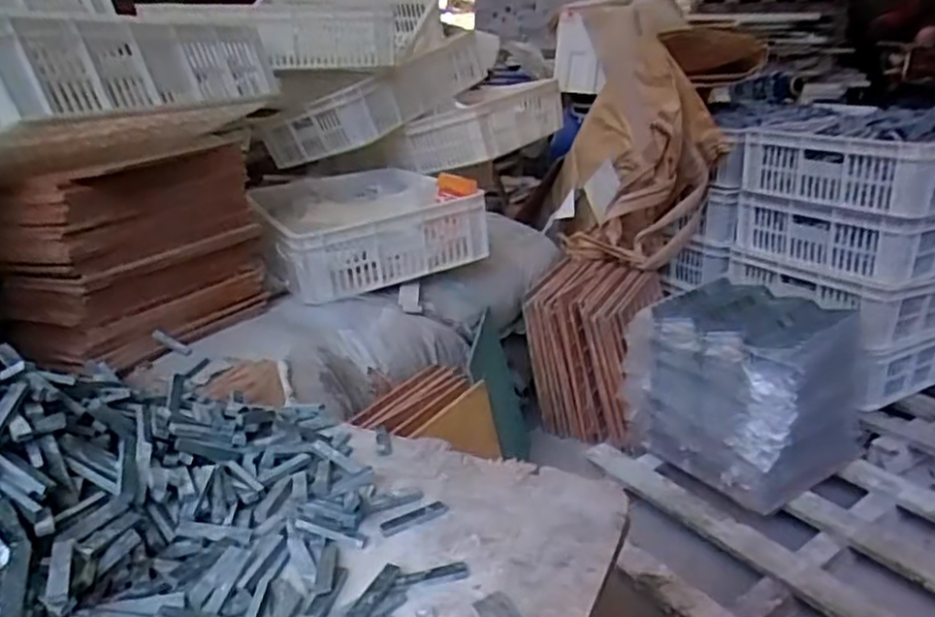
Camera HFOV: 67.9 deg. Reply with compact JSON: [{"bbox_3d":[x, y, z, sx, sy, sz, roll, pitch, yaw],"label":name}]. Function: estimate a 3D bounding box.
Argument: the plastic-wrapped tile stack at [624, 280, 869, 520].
[{"bbox_3d":[0.497,0.147,1.270,0.293,0.290,0.305,-15,24,-30],"label":"plastic-wrapped tile stack"}]

